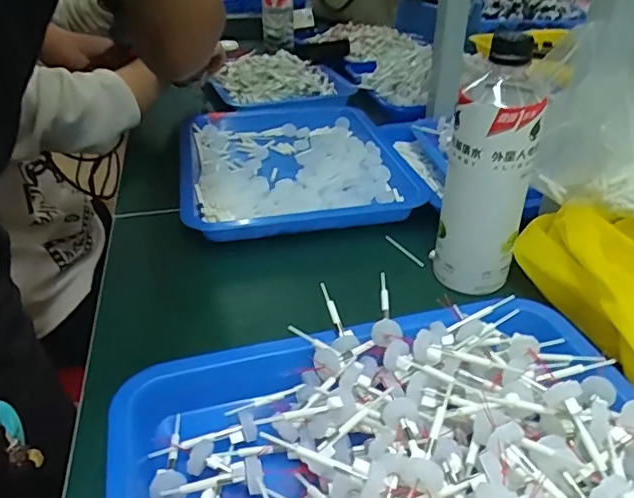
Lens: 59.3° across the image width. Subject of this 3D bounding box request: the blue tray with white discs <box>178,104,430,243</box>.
[{"bbox_3d":[-0.035,-0.116,0.716,0.277,0.033,0.357,-8,34,-11],"label":"blue tray with white discs"}]

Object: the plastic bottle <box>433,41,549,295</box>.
[{"bbox_3d":[0.142,-0.064,0.465,0.064,0.209,0.059,7,34,11],"label":"plastic bottle"}]

